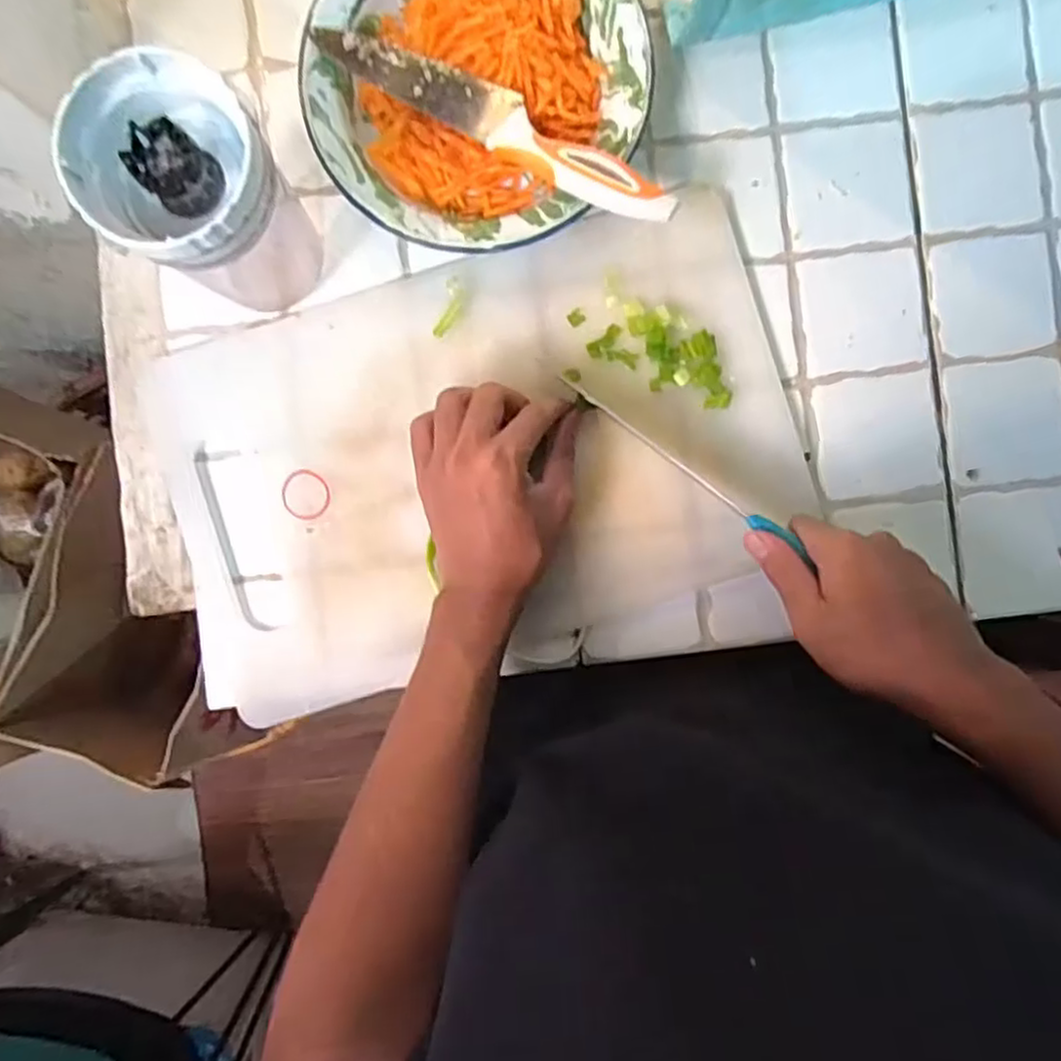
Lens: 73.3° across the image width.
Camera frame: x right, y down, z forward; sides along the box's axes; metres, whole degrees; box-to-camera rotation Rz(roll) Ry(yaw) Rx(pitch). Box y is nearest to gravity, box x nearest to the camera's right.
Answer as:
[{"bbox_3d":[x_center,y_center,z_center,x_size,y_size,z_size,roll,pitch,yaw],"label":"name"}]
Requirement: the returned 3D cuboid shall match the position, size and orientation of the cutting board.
[{"bbox_3d":[-0.035,-0.047,0.465,0.403,0.015,0.247,-17,91,1],"label":"cutting board"}]

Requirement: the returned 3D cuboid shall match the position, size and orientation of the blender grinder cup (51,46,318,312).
[{"bbox_3d":[-0.174,-0.177,0.398,0.089,0.137,0.085,0,91,0],"label":"blender grinder cup"}]

